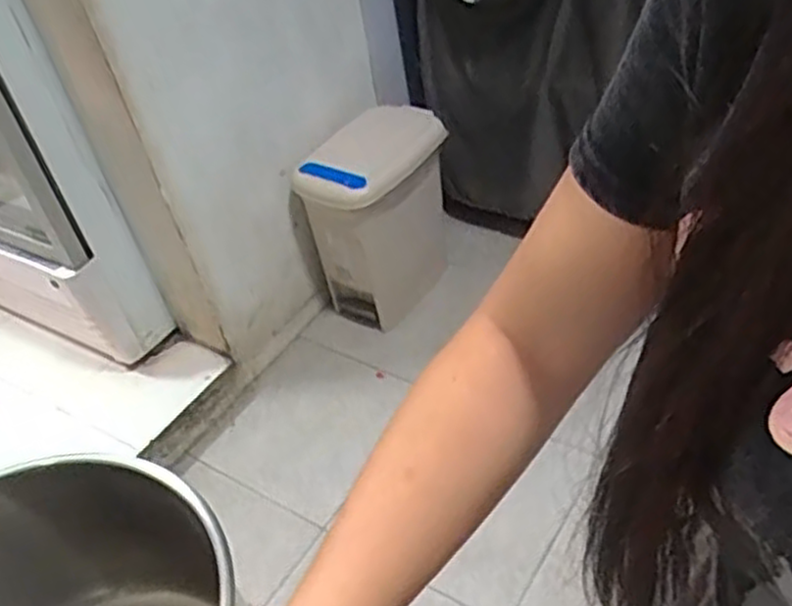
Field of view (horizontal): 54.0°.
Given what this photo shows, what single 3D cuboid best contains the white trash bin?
[{"bbox_3d":[-0.022,-0.176,1.804,0.187,0.444,0.333,27,54,36],"label":"white trash bin"}]

